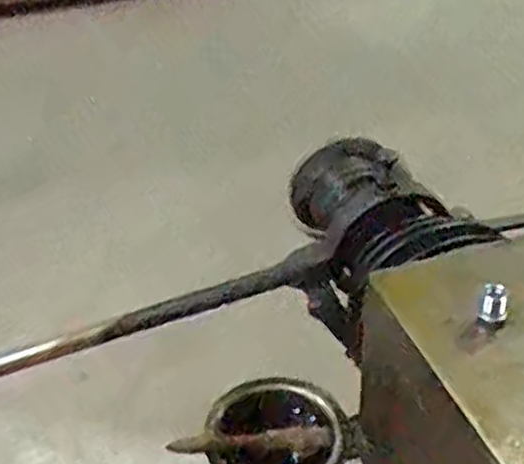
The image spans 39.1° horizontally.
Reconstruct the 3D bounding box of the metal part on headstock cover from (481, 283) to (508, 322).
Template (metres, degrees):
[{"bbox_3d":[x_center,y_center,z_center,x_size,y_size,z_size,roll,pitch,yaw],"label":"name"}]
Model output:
[{"bbox_3d":[0.137,0.042,0.433,0.014,0.023,0.007,12,38,19],"label":"metal part on headstock cover"}]

